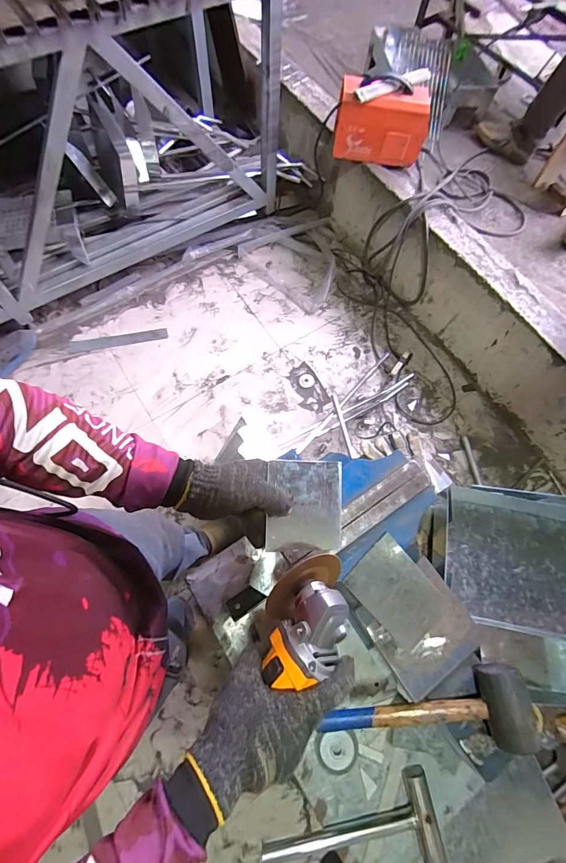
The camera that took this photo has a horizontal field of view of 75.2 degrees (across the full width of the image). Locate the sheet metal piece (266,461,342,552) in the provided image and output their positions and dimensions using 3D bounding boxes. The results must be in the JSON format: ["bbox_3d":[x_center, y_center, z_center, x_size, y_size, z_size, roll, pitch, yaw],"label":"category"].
[{"bbox_3d":[0.029,0.094,0.462,0.098,0.009,0.110,2,89,-17],"label":"sheet metal piece"}]

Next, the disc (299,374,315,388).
[{"bbox_3d":[0.100,-0.212,1.545,0.063,0.009,0.058,1,69,-2],"label":"disc"}]

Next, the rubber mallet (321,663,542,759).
[{"bbox_3d":[0.204,0.422,0.546,0.301,0.053,0.101,-13,70,7],"label":"rubber mallet"}]

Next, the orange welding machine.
[{"bbox_3d":[0.350,-1.117,1.319,0.325,0.221,0.136,7,69,0],"label":"orange welding machine"}]

